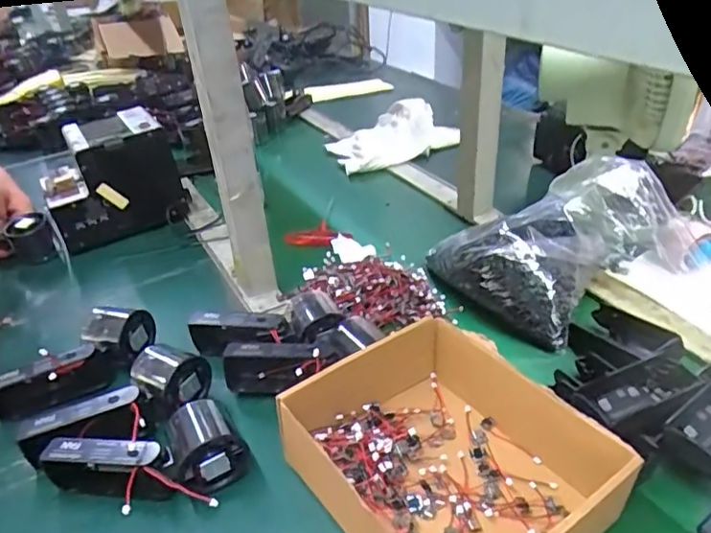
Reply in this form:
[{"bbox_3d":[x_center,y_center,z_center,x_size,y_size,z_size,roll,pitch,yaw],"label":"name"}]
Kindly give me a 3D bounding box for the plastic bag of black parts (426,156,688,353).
[{"bbox_3d":[0.238,-0.039,0.660,0.247,0.124,0.190,-18,36,-16],"label":"plastic bag of black parts"}]

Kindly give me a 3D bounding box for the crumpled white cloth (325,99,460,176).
[{"bbox_3d":[0.073,-0.240,1.023,0.235,0.091,0.103,-11,34,-7],"label":"crumpled white cloth"}]

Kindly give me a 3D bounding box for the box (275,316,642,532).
[{"bbox_3d":[0.071,0.147,0.445,0.192,0.076,0.209,-25,38,-25],"label":"box"}]

